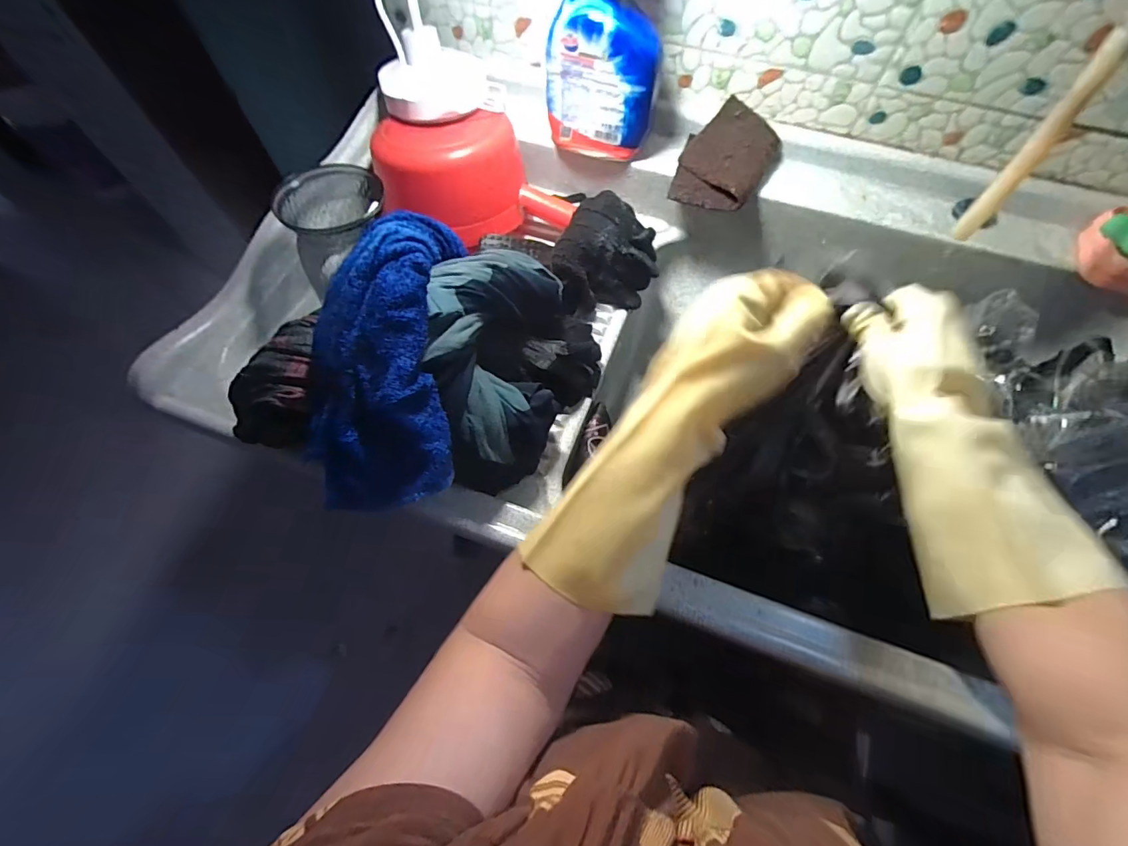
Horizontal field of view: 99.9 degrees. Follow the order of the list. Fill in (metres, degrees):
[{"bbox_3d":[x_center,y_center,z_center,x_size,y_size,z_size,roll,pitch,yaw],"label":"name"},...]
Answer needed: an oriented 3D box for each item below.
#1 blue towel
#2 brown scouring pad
[{"bbox_3d":[-0.123,-0.058,0.362,0.099,0.123,0.244,4,83,3],"label":"blue towel"},{"bbox_3d":[0.191,-0.314,0.563,0.098,0.057,0.114,22,69,11],"label":"brown scouring pad"}]

